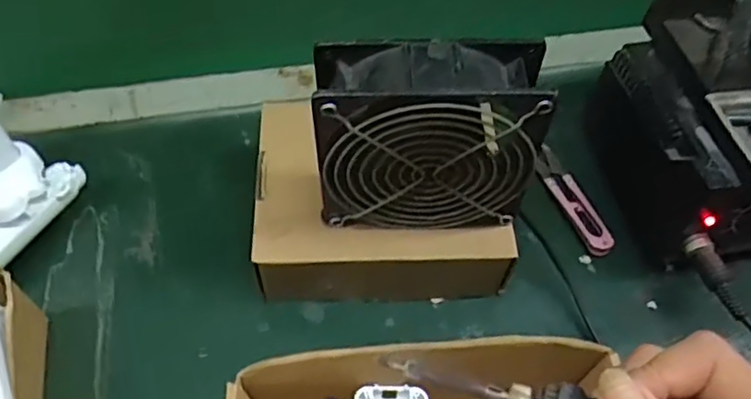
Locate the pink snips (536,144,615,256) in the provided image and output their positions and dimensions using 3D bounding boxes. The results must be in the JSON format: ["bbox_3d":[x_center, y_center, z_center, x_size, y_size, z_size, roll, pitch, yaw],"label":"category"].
[{"bbox_3d":[0.149,-0.002,0.484,0.023,0.012,0.098,-20,61,-15],"label":"pink snips"}]

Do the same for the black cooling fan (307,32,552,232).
[{"bbox_3d":[0.027,-0.034,0.363,0.117,0.112,0.047,-1,58,-4],"label":"black cooling fan"}]

